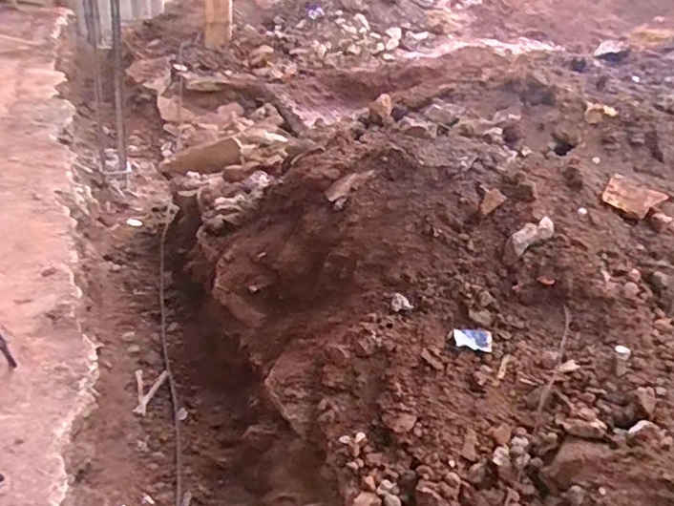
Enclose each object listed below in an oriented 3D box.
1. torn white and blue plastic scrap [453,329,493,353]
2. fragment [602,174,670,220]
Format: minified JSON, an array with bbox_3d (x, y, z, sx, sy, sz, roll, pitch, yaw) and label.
[{"bbox_3d":[0.214,0.135,0.856,0.059,0.004,0.035,7,62,7],"label":"torn white and blue plastic scrap"},{"bbox_3d":[0.497,-0.095,0.921,0.073,0.010,0.086,-42,62,-19],"label":"fragment"}]

